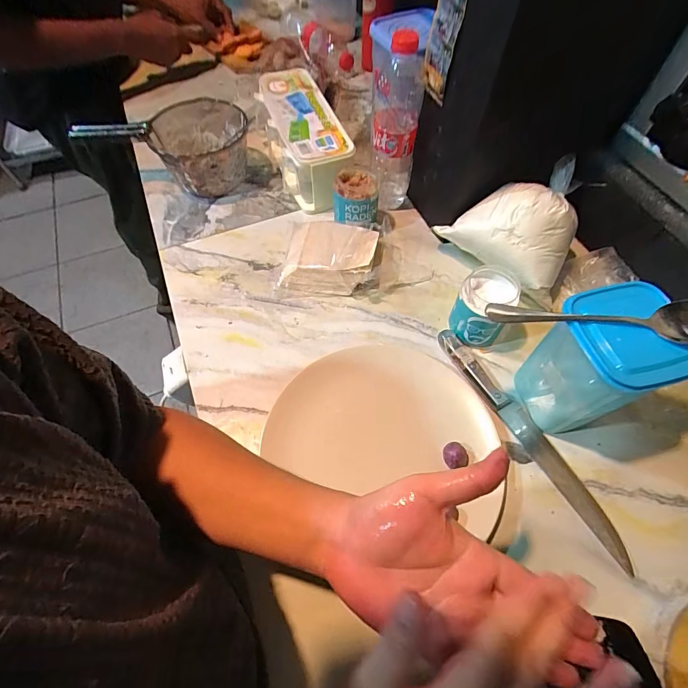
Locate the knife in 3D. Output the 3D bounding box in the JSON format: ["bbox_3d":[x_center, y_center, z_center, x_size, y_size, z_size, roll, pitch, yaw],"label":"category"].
[{"bbox_3d":[0.202,0.098,0.433,0.034,0.019,0.291,-28,65,-14],"label":"knife"}]

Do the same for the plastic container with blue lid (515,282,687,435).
[{"bbox_3d":[0.245,0.027,0.395,0.083,0.153,0.093,-14,62,-7],"label":"plastic container with blue lid"}]

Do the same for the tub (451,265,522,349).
[{"bbox_3d":[0.170,-0.044,0.478,0.063,0.080,0.075,30,65,16],"label":"tub"}]

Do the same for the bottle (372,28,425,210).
[{"bbox_3d":[0.068,-0.292,0.533,0.062,0.228,0.060,7,61,4],"label":"bottle"}]

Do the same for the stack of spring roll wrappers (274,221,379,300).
[{"bbox_3d":[-0.023,-0.121,0.538,0.122,0.050,0.115,9,62,5],"label":"stack of spring roll wrappers"}]

